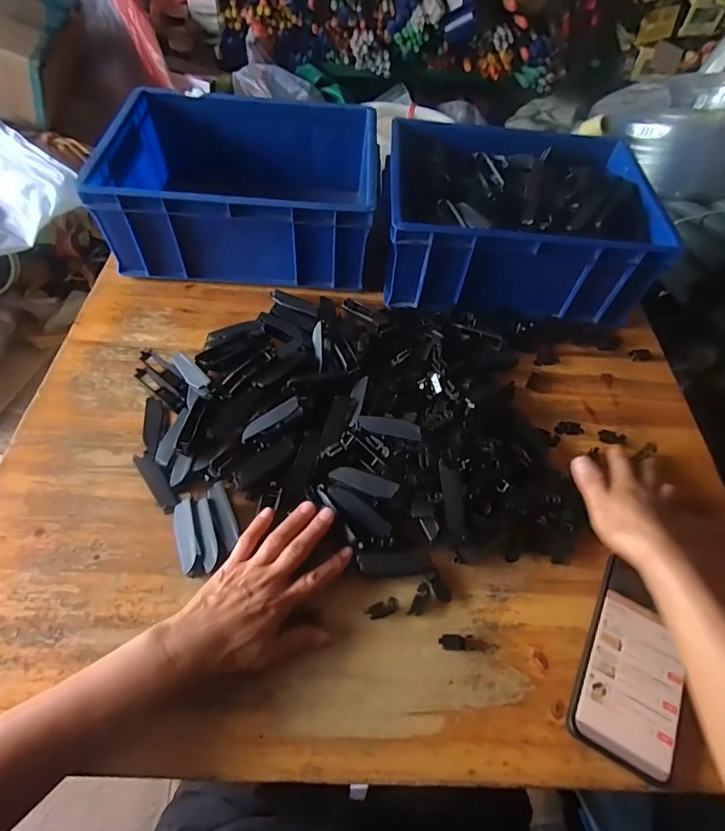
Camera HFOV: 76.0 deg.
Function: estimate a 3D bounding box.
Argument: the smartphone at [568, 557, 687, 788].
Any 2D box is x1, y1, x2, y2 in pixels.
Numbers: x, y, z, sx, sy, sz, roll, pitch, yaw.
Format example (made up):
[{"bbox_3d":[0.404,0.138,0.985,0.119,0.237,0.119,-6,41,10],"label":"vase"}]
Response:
[{"bbox_3d":[0.227,0.205,0.388,0.073,0.014,0.152,25,62,15],"label":"smartphone"}]

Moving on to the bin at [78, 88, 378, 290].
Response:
[{"bbox_3d":[-0.153,-0.318,0.645,0.326,0.124,0.274,4,55,-2],"label":"bin"}]

